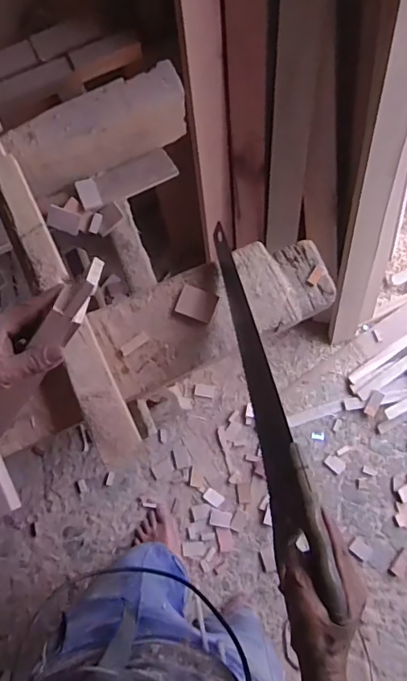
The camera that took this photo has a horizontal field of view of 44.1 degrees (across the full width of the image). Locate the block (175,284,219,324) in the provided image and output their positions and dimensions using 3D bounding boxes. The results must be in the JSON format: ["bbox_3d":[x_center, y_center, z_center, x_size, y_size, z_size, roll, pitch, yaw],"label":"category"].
[{"bbox_3d":[-0.009,-0.053,0.730,0.054,0.016,0.045,19,78,3],"label":"block"}]

